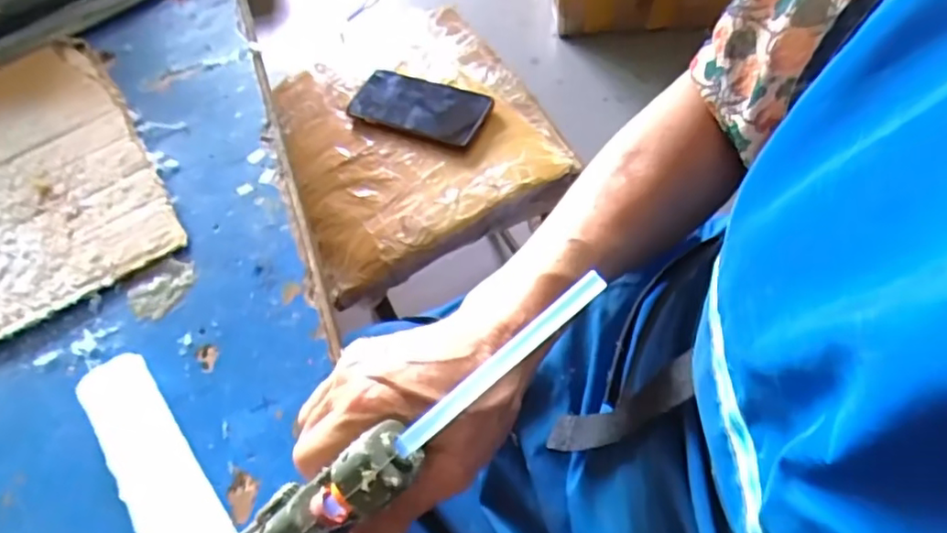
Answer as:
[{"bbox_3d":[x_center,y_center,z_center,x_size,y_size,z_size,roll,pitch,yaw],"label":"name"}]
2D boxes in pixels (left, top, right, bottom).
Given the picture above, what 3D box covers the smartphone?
[{"bbox_3d":[-0.067,-0.195,0.720,0.173,0.009,0.079,19,75,21],"label":"smartphone"}]

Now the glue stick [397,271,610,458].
[{"bbox_3d":[0.009,0.035,0.211,0.093,0.004,0.007,-41,62,6],"label":"glue stick"}]

